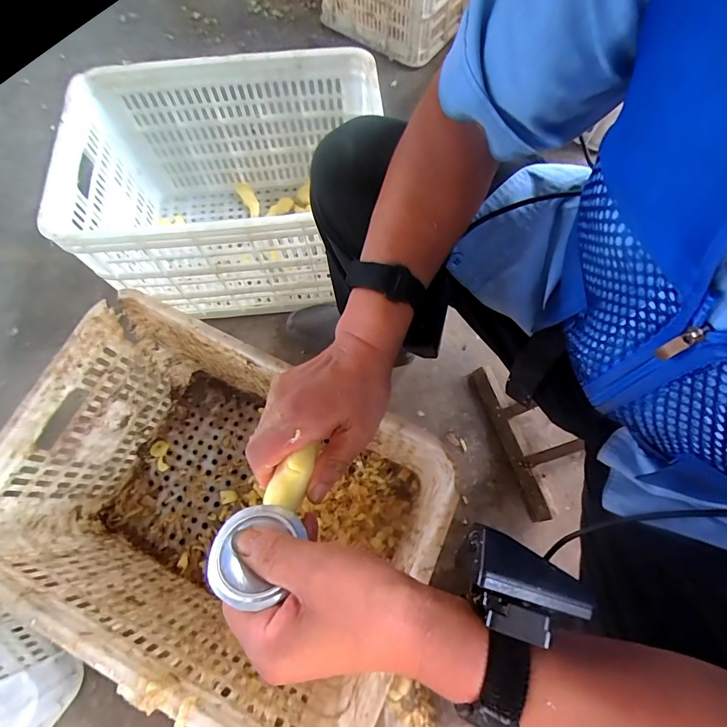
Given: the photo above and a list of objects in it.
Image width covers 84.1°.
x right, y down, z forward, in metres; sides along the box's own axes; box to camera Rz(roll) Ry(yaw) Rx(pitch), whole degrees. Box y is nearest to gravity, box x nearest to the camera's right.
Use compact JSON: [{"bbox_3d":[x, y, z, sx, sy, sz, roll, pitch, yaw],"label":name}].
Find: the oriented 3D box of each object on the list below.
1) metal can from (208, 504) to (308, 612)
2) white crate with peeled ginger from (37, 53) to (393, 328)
[{"bbox_3d":[-0.069,0.122,0.257,0.050,0.024,0.059,12,46,4],"label":"metal can"},{"bbox_3d":[-0.226,-0.311,0.742,0.508,0.314,0.376,-10,70,-2],"label":"white crate with peeled ginger"}]

